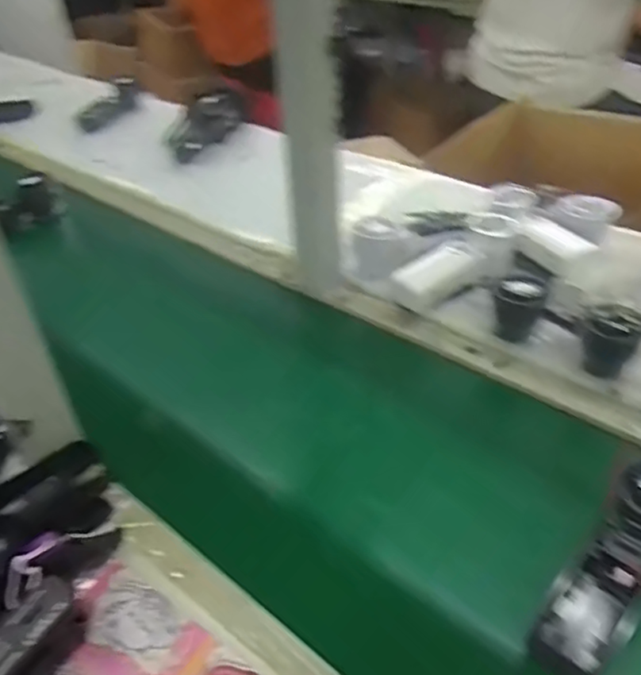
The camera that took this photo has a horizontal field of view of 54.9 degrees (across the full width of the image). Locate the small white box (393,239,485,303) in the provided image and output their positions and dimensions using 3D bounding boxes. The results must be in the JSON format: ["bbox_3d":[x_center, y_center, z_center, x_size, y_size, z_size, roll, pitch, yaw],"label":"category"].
[{"bbox_3d":[0.126,-0.065,0.659,0.101,0.036,0.052,-32,46,-30],"label":"small white box"}]

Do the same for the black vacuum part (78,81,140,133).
[{"bbox_3d":[-0.410,-0.454,1.210,0.040,0.057,0.153,29,65,34],"label":"black vacuum part"}]

